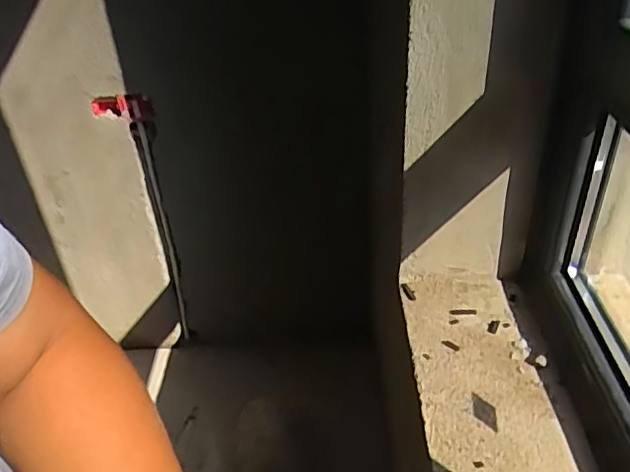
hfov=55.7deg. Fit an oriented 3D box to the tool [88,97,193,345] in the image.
[{"bbox_3d":[-0.461,-0.012,1.774,0.152,0.859,0.041,-12,37,-10],"label":"tool"}]

